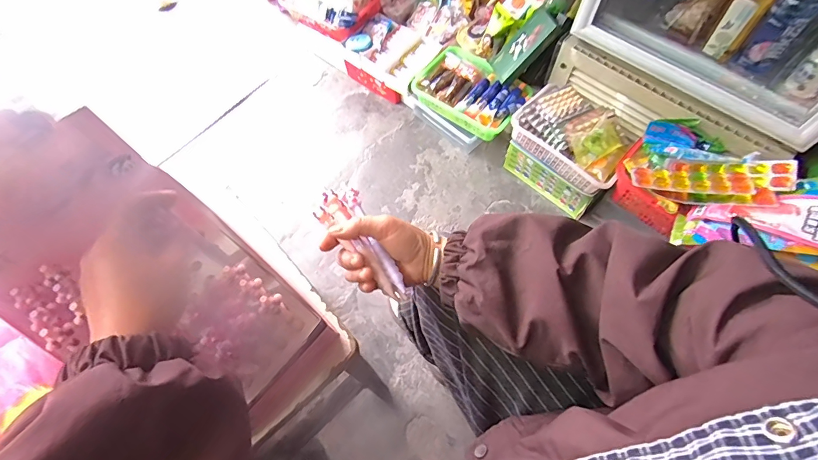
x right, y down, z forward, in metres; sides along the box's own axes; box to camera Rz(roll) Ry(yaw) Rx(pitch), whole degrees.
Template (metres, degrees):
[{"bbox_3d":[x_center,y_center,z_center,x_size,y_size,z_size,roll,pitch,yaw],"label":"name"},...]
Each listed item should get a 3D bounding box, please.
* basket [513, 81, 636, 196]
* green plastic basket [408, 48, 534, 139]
[{"bbox_3d":[0.392,-0.232,0.970,0.259,0.069,0.186,41,72,19],"label":"basket"},{"bbox_3d":[0.169,-0.365,1.079,0.281,0.067,0.186,35,70,17],"label":"green plastic basket"}]

